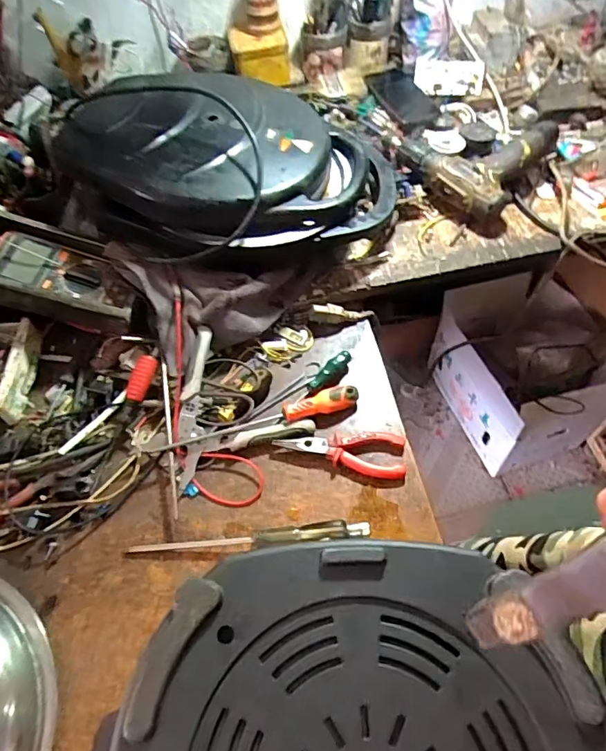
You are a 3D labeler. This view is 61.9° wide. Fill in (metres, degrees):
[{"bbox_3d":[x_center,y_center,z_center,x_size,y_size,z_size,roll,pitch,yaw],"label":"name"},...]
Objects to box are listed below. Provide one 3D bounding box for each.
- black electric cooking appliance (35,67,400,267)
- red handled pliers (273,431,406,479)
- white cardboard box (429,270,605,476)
[{"bbox_3d":[-0.091,-0.283,0.664,0.363,0.115,0.334,0,60,1],"label":"black electric cooking appliance"},{"bbox_3d":[0.043,0.082,0.573,0.144,0.020,0.055,6,60,4],"label":"red handled pliers"},{"bbox_3d":[0.577,-0.010,1.347,0.331,0.317,0.411,-17,61,-9],"label":"white cardboard box"}]

